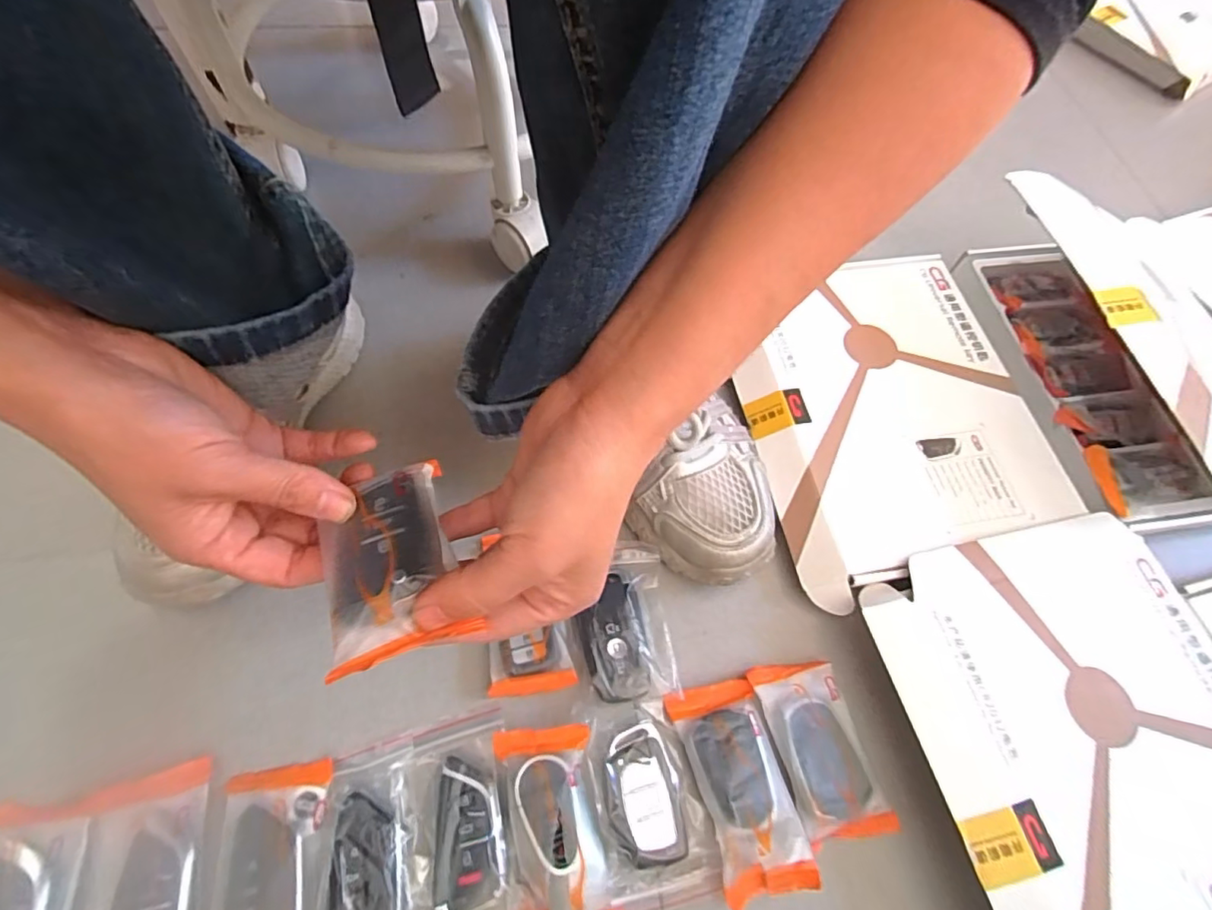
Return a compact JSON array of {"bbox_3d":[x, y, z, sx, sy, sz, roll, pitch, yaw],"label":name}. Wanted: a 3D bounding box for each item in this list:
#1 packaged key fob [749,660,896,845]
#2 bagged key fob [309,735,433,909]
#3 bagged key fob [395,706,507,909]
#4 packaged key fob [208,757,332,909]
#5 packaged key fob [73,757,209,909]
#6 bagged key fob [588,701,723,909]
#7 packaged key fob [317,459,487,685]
[{"bbox_3d":[0.123,0.168,0.329,0.050,0.012,0.093,-11,64,-9],"label":"packaged key fob"},{"bbox_3d":[-0.126,0.207,0.296,0.057,0.017,0.094,-15,65,-11],"label":"bagged key fob"},{"bbox_3d":[-0.081,0.192,0.303,0.056,0.012,0.092,-13,65,-10],"label":"bagged key fob"},{"bbox_3d":[-0.172,0.215,0.292,0.054,0.014,0.096,-7,64,-7],"label":"packaged key fob"},{"bbox_3d":[-0.235,0.219,0.287,0.060,0.018,0.104,-13,65,-10],"label":"packaged key fob"},{"bbox_3d":[0.024,0.190,0.316,0.059,0.016,0.095,-9,64,-8],"label":"bagged key fob"},{"bbox_3d":[-0.088,0.041,0.231,0.047,0.018,0.084,-23,50,-4],"label":"packaged key fob"}]

